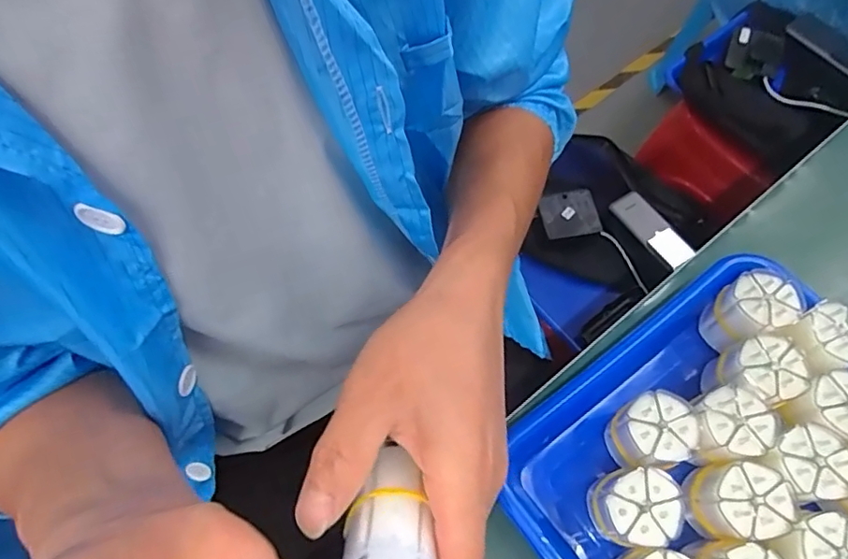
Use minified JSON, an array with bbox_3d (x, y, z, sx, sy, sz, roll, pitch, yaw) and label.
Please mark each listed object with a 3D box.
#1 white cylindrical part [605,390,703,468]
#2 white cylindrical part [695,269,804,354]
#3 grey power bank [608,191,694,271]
[{"bbox_3d":[0.132,0.093,0.323,0.039,0.066,0.038,-1,66,2],"label":"white cylindrical part"},{"bbox_3d":[0.204,0.023,0.349,0.037,0.065,0.036,0,63,0],"label":"white cylindrical part"},{"bbox_3d":[0.310,-0.070,0.736,0.044,0.010,0.122,-31,67,-14],"label":"grey power bank"}]

